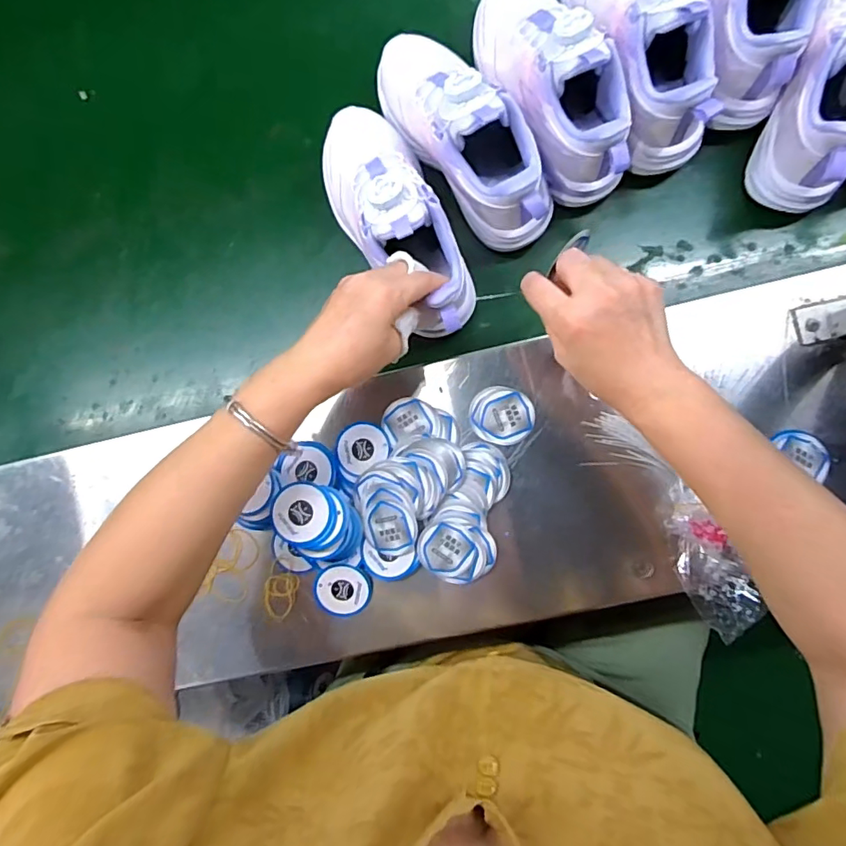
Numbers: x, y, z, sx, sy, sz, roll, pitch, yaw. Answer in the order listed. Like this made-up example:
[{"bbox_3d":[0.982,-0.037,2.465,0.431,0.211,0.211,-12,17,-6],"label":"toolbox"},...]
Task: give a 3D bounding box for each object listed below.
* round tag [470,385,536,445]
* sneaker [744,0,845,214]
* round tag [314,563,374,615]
[{"bbox_3d":[0.070,-0.007,0.448,0.055,0.006,0.048,9,88,5],"label":"round tag"},{"bbox_3d":[0.345,-0.300,0.417,0.086,0.101,0.229,22,89,5],"label":"sneaker"},{"bbox_3d":[-0.069,0.145,0.445,0.048,0.010,0.045,4,87,4],"label":"round tag"}]

